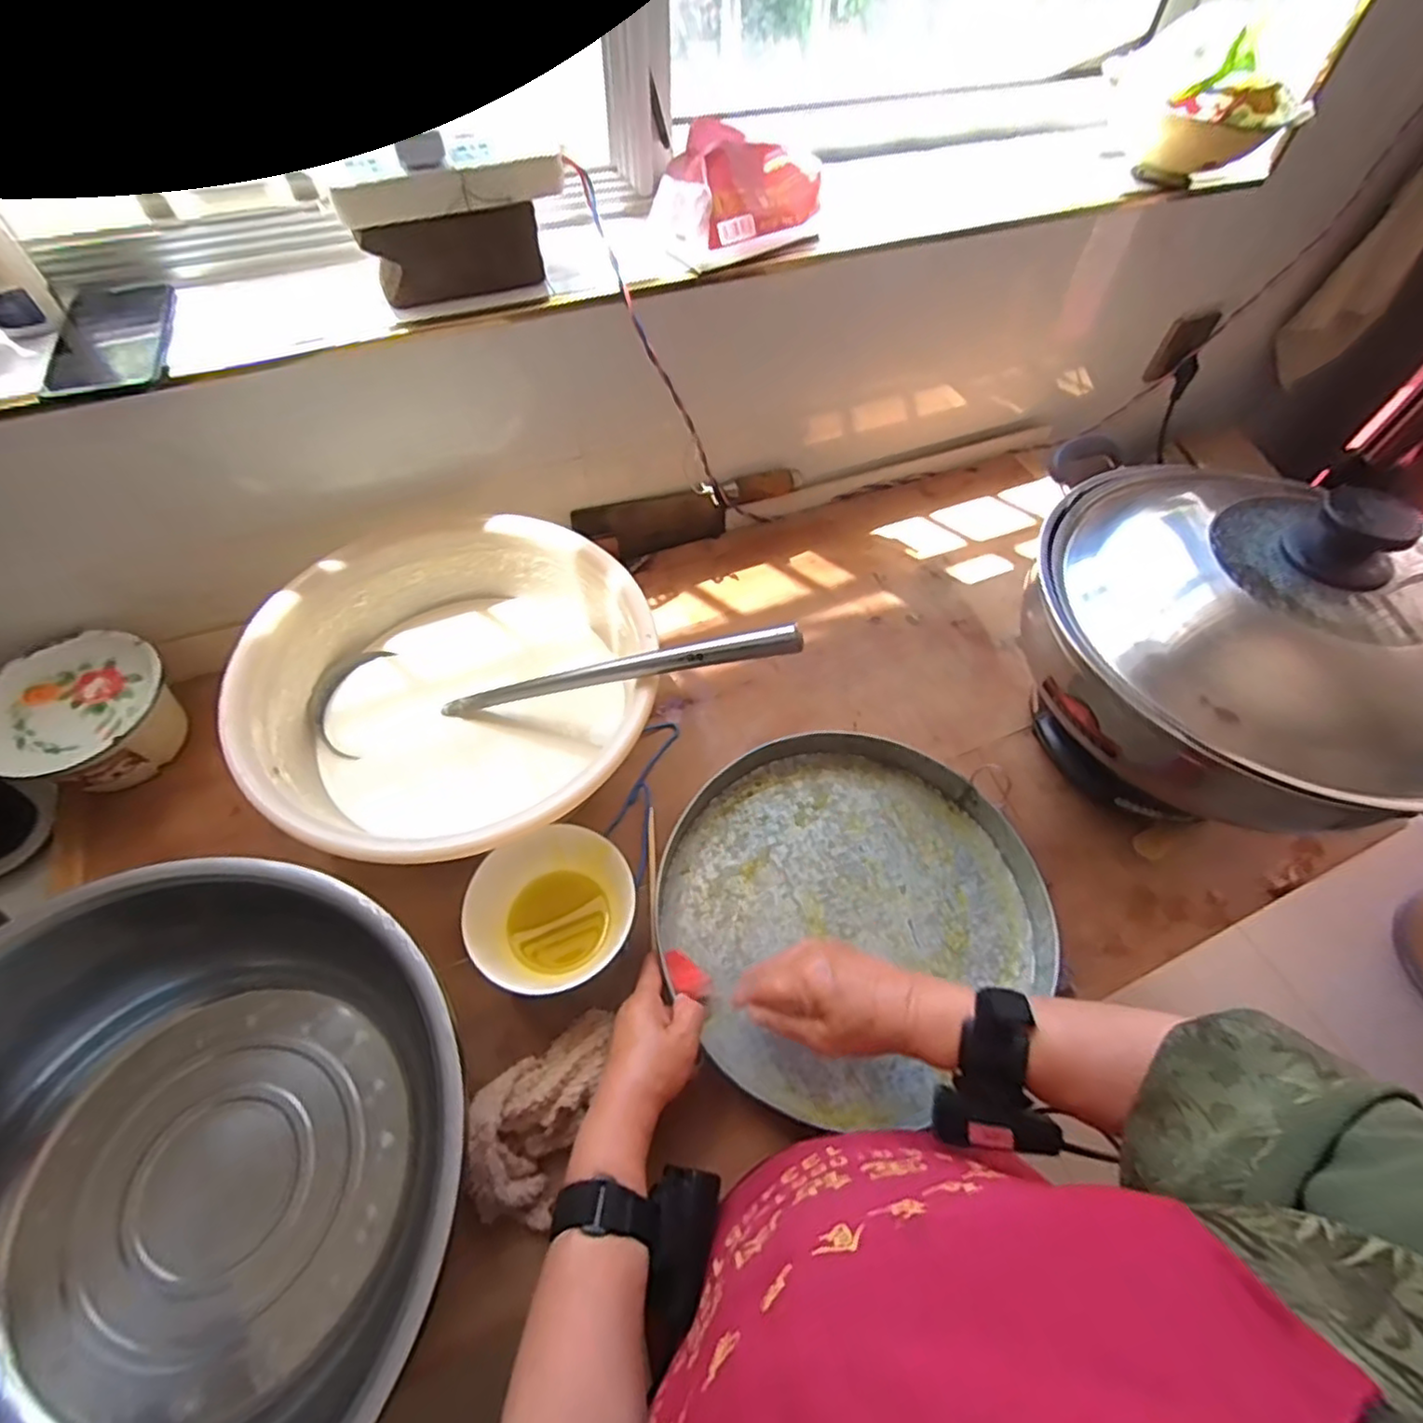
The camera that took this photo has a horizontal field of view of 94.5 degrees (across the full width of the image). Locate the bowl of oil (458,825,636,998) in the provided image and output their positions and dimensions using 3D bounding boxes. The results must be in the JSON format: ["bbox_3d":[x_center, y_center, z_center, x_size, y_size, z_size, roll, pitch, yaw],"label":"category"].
[{"bbox_3d":[-0.125,0.164,0.528,0.130,0.067,0.116,-24,61,-19],"label":"bowl of oil"}]

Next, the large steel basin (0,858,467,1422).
[{"bbox_3d":[-0.339,0.298,0.396,0.338,0.132,0.367,2,56,-2],"label":"large steel basin"}]

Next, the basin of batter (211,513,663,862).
[{"bbox_3d":[-0.226,-0.016,0.598,0.331,0.122,0.326,2,56,-2],"label":"basin of batter"}]

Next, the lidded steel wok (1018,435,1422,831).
[{"bbox_3d":[0.445,-0.052,0.565,0.355,0.283,0.348,1,57,-2],"label":"lidded steel wok"}]

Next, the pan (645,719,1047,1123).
[{"bbox_3d":[0.120,0.159,0.568,0.310,0.050,0.312,2,56,-2],"label":"pan"}]

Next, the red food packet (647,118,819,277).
[{"bbox_3d":[0.024,-0.483,0.610,0.150,0.074,0.089,-28,63,-19],"label":"red food packet"}]

